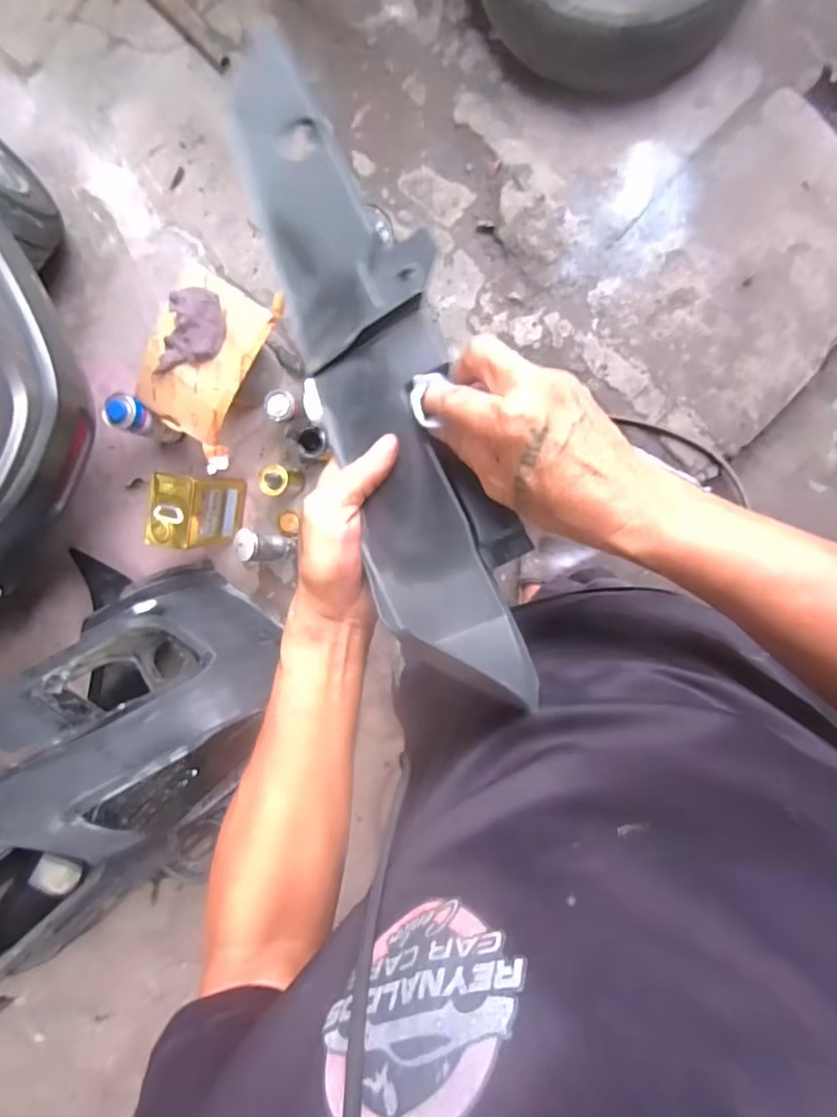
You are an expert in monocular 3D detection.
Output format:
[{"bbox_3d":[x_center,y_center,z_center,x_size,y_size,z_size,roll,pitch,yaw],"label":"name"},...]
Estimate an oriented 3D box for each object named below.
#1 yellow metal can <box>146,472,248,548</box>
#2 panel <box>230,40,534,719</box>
[{"bbox_3d":[-0.522,-0.114,1.283,0.126,0.229,0.163,5,97,8],"label":"yellow metal can"},{"bbox_3d":[-0.031,-0.139,0.354,0.098,0.029,0.468,-21,81,8],"label":"panel"}]

